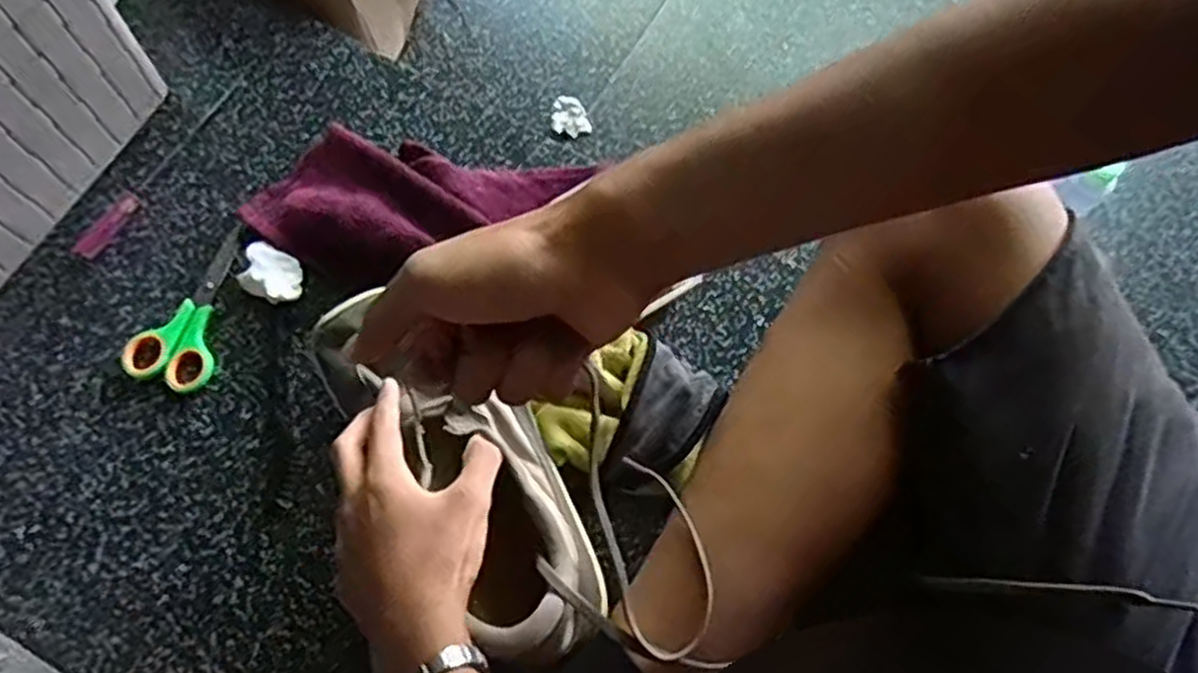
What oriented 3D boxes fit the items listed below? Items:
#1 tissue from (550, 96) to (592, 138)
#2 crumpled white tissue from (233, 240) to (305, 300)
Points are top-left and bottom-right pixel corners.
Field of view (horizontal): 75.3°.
[{"bbox_3d":[-0.031,-0.231,0.816,0.038,0.020,0.043,-19,73,-8],"label":"tissue"},{"bbox_3d":[-0.242,-0.046,0.580,0.051,0.020,0.037,24,72,6],"label":"crumpled white tissue"}]

